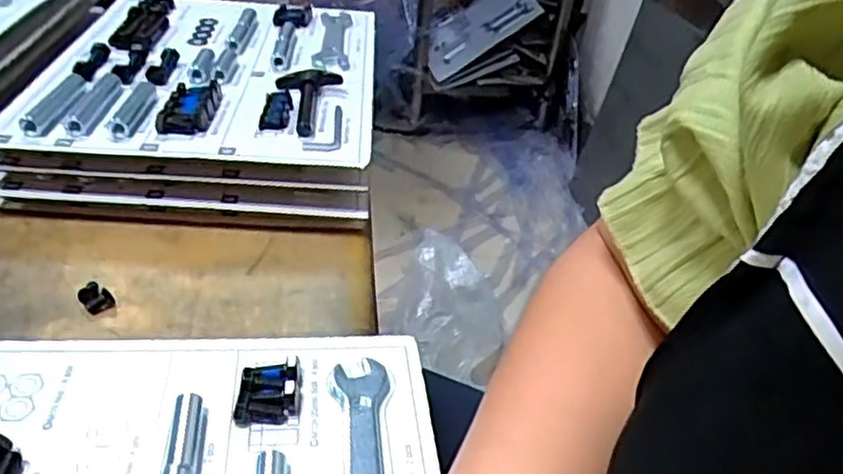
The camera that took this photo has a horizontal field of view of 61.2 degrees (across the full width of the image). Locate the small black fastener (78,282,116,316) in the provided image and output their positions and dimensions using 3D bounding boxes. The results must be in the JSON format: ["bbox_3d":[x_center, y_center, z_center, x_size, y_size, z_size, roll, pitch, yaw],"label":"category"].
[{"bbox_3d":[-0.210,0.039,0.459,0.019,0.012,0.015,30,41,31],"label":"small black fastener"}]

